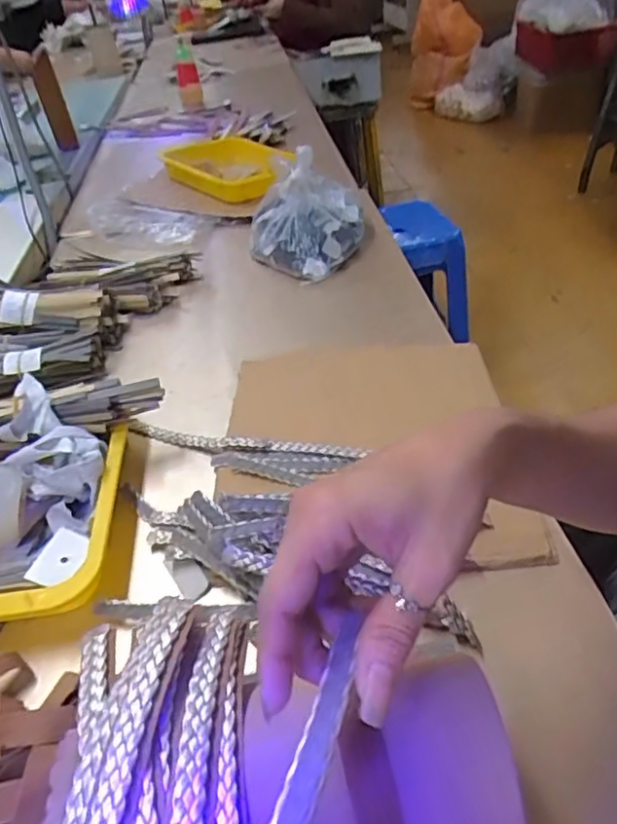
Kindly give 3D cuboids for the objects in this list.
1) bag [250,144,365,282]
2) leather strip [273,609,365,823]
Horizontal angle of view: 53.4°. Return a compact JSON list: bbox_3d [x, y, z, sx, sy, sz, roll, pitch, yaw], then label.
[{"bbox_3d":[-0.006,-0.292,0.863,0.161,0.119,0.210,-5,39,3],"label":"bag"},{"bbox_3d":[0.000,0.124,0.214,0.012,0.007,0.119,12,40,16],"label":"leather strip"}]

